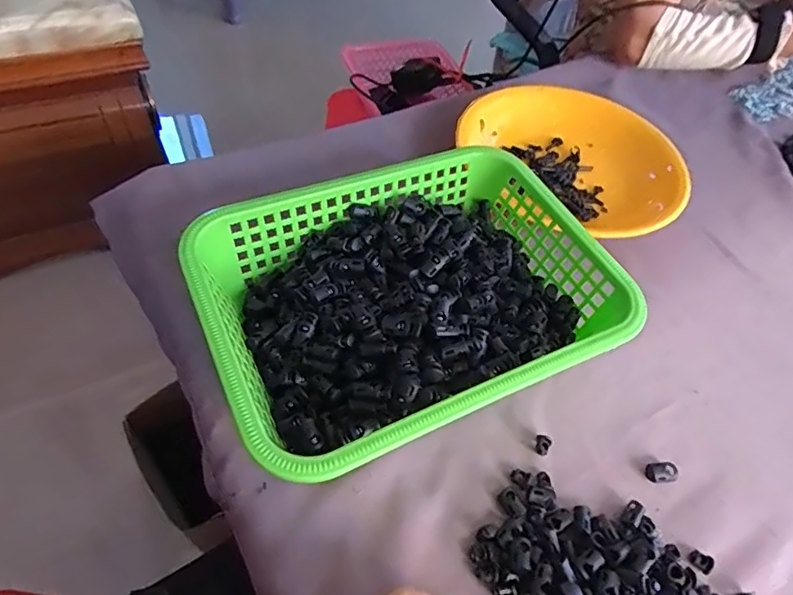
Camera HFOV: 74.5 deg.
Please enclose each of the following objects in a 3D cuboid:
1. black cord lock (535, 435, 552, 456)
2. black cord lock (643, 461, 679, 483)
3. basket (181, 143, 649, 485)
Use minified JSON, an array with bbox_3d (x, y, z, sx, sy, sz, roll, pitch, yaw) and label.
[{"bbox_3d":[0.109,0.109,0.385,0.011,0.006,0.015,9,52,2],"label":"black cord lock"},{"bbox_3d":[0.195,0.129,0.384,0.023,0.008,0.015,-2,53,-7],"label":"black cord lock"},{"bbox_3d":[0.012,0.003,0.407,0.302,0.081,0.222,-21,57,-20],"label":"basket"}]

